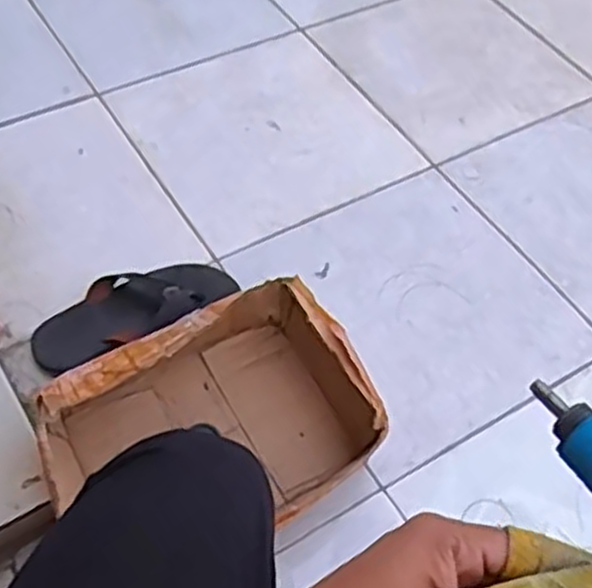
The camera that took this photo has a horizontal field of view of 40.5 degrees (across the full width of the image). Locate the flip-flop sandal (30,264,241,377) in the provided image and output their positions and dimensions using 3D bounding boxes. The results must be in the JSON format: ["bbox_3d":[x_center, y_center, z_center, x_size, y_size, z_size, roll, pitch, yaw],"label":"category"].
[{"bbox_3d":[-0.211,0.016,1.055,0.276,0.042,0.114,-20,58,-18],"label":"flip-flop sandal"}]

